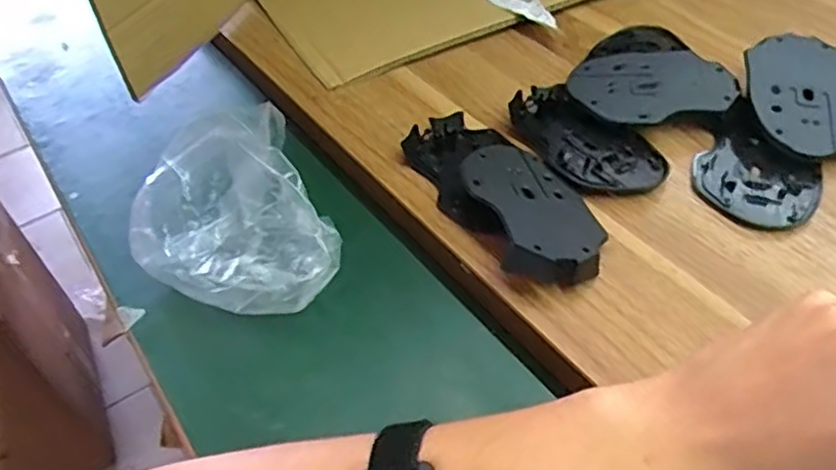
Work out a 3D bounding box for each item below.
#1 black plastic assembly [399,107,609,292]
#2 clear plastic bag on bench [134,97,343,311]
[{"bbox_3d":[0.054,-0.031,0.431,0.072,0.031,0.162,-24,49,-17],"label":"black plastic assembly"},{"bbox_3d":[-0.114,-0.008,0.426,0.117,0.076,0.119,-24,49,-17],"label":"clear plastic bag on bench"}]

